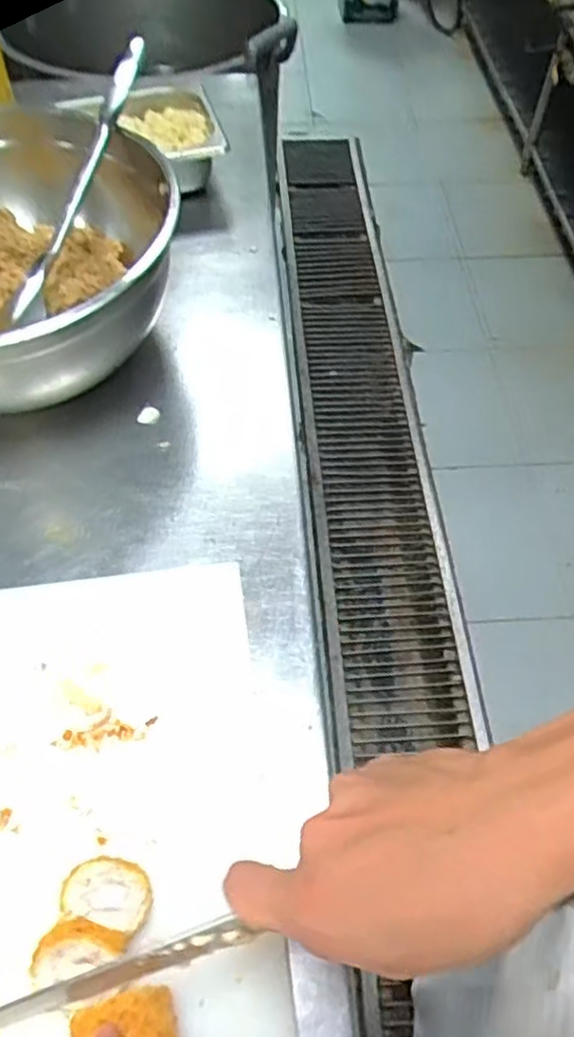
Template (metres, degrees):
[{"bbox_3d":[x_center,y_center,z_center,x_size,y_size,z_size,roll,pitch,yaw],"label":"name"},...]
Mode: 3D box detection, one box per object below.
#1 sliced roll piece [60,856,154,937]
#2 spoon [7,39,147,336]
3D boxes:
[{"bbox_3d":[-0.101,0.215,0.396,0.049,0.019,0.033,14,56,8],"label":"sliced roll piece"},{"bbox_3d":[-0.188,-0.306,0.630,0.040,0.019,0.284,20,85,11],"label":"spoon"}]

